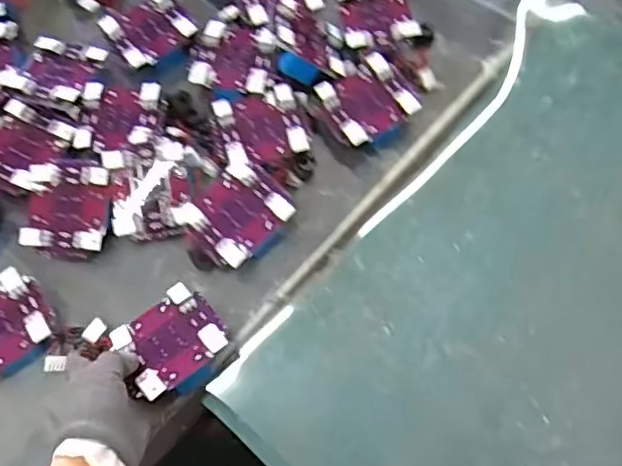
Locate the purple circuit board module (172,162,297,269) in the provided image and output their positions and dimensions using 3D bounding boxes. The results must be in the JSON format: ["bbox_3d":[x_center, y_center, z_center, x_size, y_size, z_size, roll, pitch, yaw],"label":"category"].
[{"bbox_3d":[-0.076,-0.016,0.608,0.107,0.035,0.093,-41,80,-14],"label":"purple circuit board module"}]

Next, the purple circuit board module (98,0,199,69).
[{"bbox_3d":[-0.188,-0.238,0.684,0.088,0.015,0.076,-35,79,-13],"label":"purple circuit board module"}]

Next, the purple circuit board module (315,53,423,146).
[{"bbox_3d":[0.062,-0.139,0.643,0.087,0.033,0.088,-29,77,-12],"label":"purple circuit board module"}]

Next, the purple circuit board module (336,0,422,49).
[{"bbox_3d":[0.074,-0.251,0.680,0.081,0.026,0.083,-11,74,-7],"label":"purple circuit board module"}]

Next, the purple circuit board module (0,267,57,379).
[{"bbox_3d":[-0.304,0.090,0.581,0.097,0.030,0.085,-39,80,-14],"label":"purple circuit board module"}]

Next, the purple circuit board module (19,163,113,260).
[{"bbox_3d":[-0.251,-0.022,0.611,0.085,0.025,0.091,6,73,-2],"label":"purple circuit board module"}]

